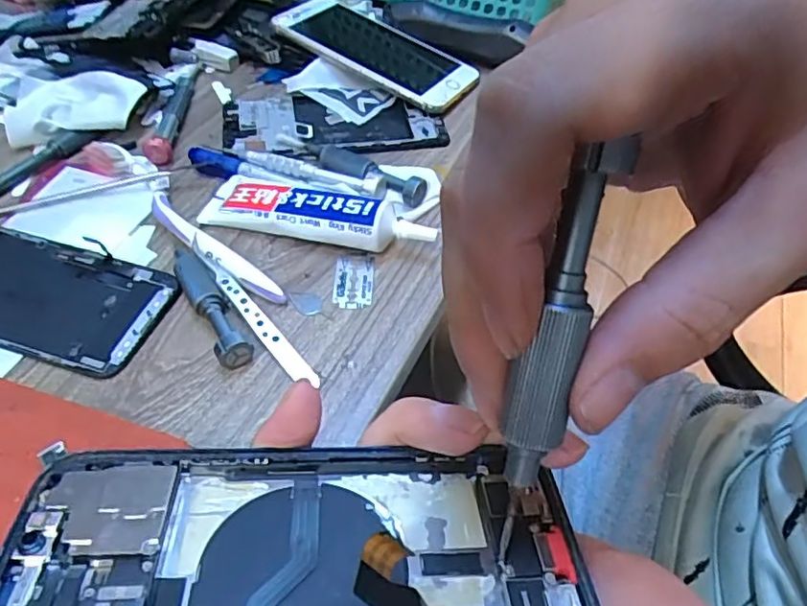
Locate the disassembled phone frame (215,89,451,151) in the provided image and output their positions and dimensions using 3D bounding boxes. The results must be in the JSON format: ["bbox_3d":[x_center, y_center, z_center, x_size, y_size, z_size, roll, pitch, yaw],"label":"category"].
[{"bbox_3d":[-0.050,-0.130,0.434,0.155,0.006,0.075,-2,49,-4],"label":"disassembled phone frame"}]

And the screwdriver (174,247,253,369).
[{"bbox_3d":[-0.101,0.000,0.317,0.017,0.016,0.081,-24,54,-21],"label":"screwdriver"}]

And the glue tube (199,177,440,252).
[{"bbox_3d":[-0.050,-0.054,0.357,0.138,0.027,0.037,15,50,11],"label":"glue tube"}]

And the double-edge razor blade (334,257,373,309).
[{"bbox_3d":[-0.028,-0.013,0.340,0.022,0.004,0.038,0,49,-2],"label":"double-edge razor blade"}]

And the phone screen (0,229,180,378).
[{"bbox_3d":[-0.200,-0.007,0.324,0.146,0.009,0.067,15,50,11],"label":"phone screen"}]

